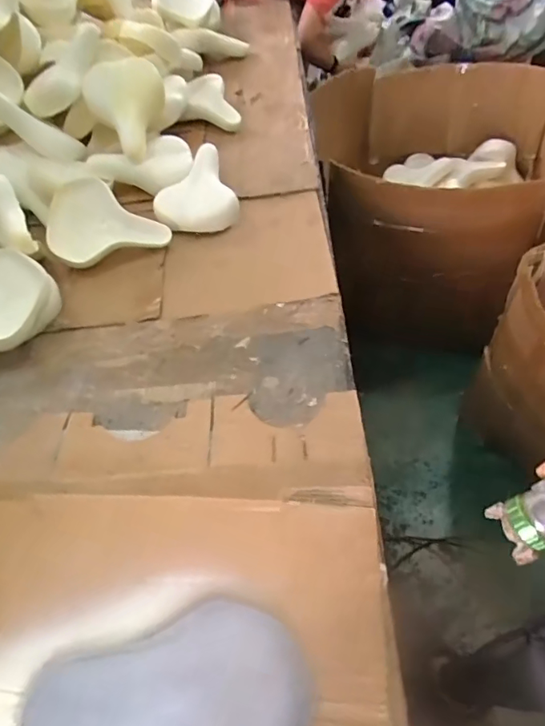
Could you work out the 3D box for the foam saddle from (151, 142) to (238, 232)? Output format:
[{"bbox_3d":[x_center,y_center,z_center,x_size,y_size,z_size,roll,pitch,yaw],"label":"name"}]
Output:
[{"bbox_3d":[-0.187,-0.400,1.141,0.185,0.074,0.217,-17,53,-11],"label":"foam saddle"}]

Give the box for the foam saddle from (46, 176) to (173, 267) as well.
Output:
[{"bbox_3d":[-0.364,-0.314,1.085,0.261,0.180,0.038,-11,10,-2],"label":"foam saddle"}]

